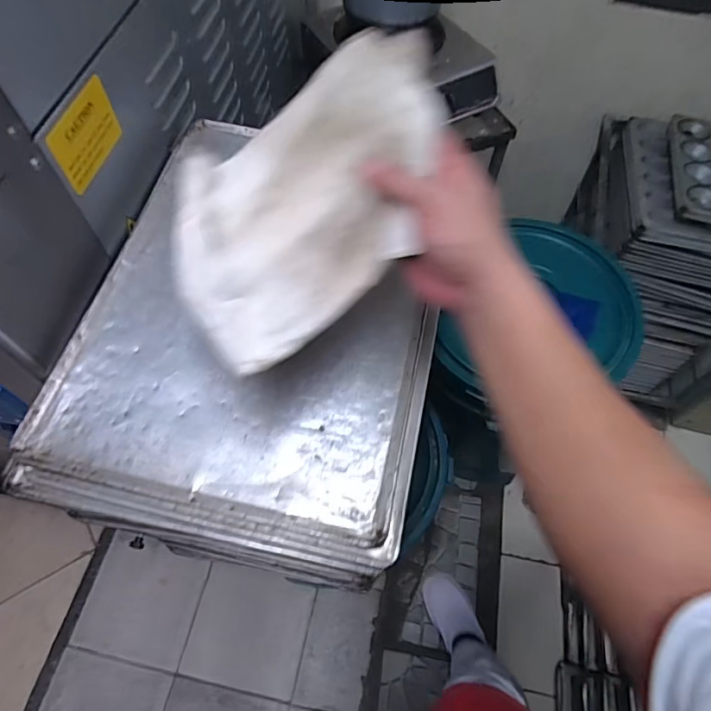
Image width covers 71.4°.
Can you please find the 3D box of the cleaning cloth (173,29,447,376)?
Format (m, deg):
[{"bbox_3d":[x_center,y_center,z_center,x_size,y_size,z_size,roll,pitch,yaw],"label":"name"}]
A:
[{"bbox_3d":[-0.034,-0.127,0.380,0.239,0.047,0.179,-35,72,9],"label":"cleaning cloth"}]

